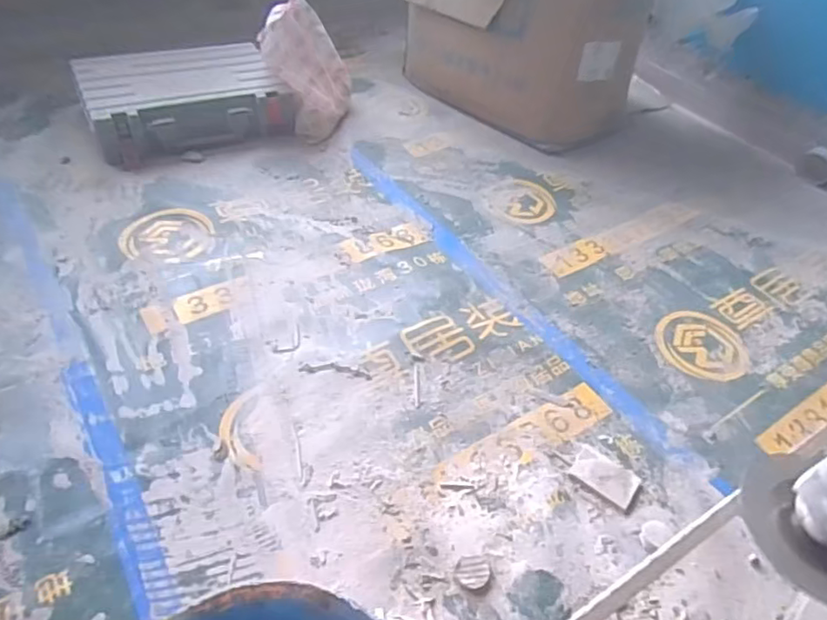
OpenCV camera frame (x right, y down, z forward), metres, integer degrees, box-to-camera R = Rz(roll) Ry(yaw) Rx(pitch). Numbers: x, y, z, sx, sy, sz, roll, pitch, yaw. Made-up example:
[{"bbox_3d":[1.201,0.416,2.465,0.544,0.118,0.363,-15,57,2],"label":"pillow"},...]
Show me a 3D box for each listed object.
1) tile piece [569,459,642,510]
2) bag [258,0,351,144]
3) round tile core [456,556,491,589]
[{"bbox_3d":[0.273,0.235,0.849,0.089,0.012,0.057,28,49,20],"label":"tile piece"},{"bbox_3d":[-0.243,-0.585,1.443,0.172,0.246,0.282,7,45,0],"label":"bag"},{"bbox_3d":[0.073,0.318,0.729,0.042,0.006,0.037,-3,46,-9],"label":"round tile core"}]

